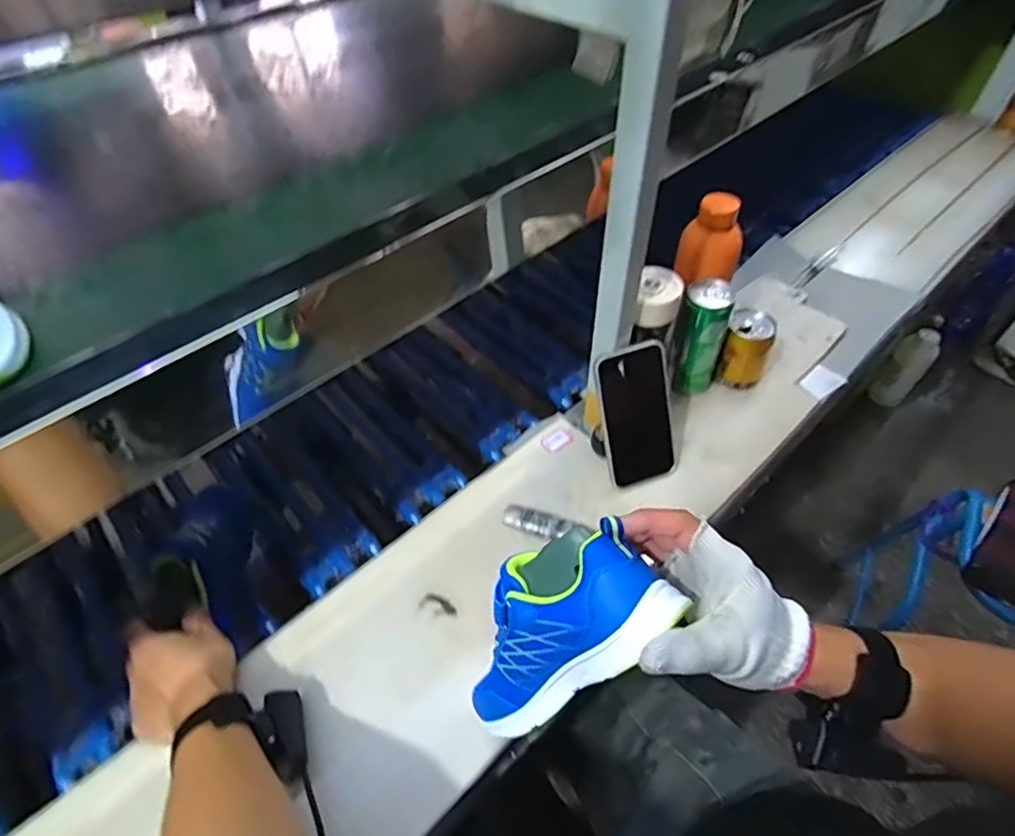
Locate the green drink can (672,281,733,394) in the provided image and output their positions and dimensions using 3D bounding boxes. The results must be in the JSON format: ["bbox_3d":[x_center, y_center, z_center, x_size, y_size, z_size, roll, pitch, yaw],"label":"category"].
[{"bbox_3d":[0.237,-0.095,0.697,0.056,0.142,0.048,18,52,17],"label":"green drink can"}]

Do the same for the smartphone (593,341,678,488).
[{"bbox_3d":[0.148,-0.003,0.632,0.089,0.158,0.014,-19,20,-16],"label":"smartphone"}]

